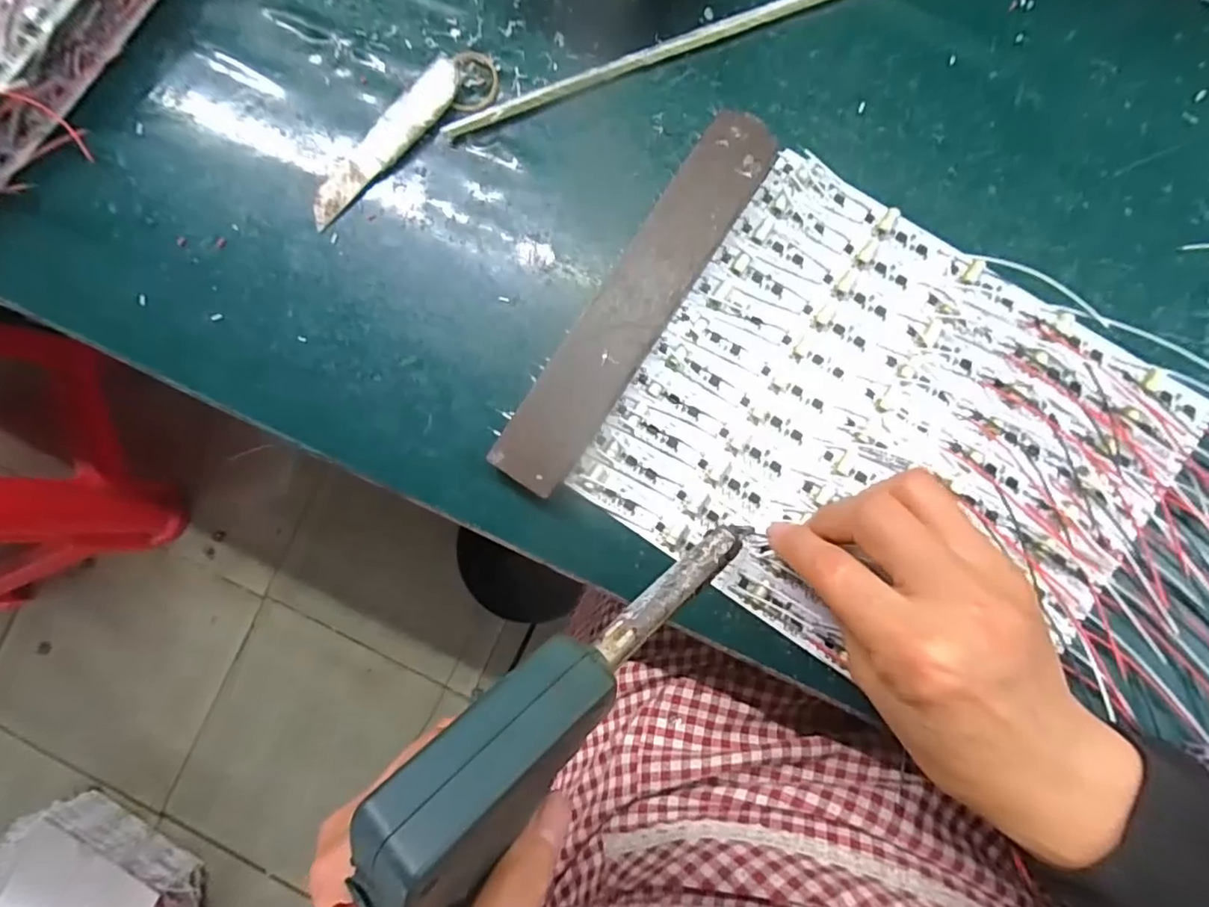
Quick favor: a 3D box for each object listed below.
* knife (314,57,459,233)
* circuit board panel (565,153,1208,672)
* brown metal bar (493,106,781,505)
[{"bbox_3d":[-0.110,-0.156,0.296,0.024,0.006,0.102,43,88,5],"label":"knife"},{"bbox_3d":[0.129,-0.006,0.272,0.223,0.008,0.193,33,87,5],"label":"circuit board panel"},{"bbox_3d":[0.015,-0.070,0.277,0.035,0.018,0.196,33,87,5],"label":"brown metal bar"}]

